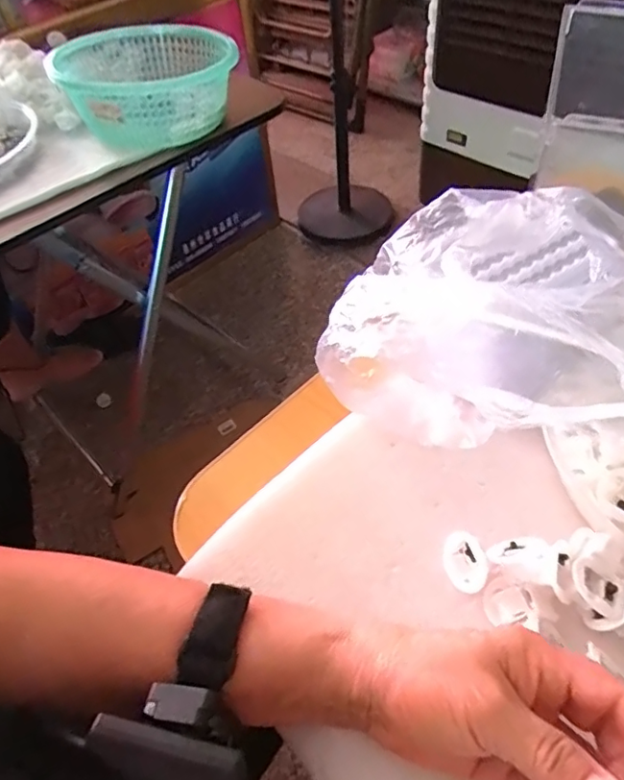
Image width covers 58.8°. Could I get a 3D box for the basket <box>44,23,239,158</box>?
[{"bbox_3d":[-0.216,-0.411,0.748,0.226,0.084,0.205,-27,52,-15],"label":"basket"}]

